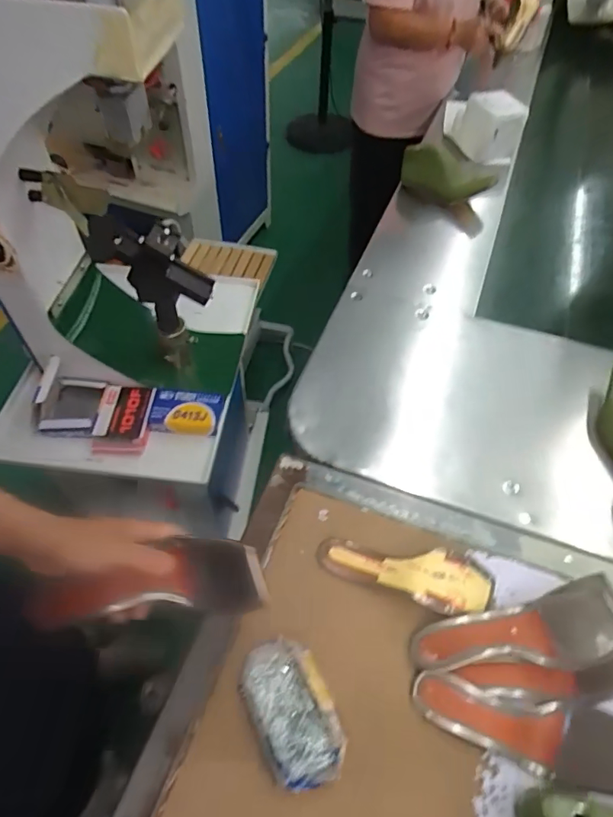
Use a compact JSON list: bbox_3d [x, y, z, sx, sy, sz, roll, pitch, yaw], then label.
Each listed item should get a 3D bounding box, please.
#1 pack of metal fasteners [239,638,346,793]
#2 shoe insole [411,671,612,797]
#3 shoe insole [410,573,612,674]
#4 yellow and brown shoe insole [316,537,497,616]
[{"bbox_3d":[-0.014,0.317,0.514,0.082,0.024,0.136,-24,57,-18],"label":"pack of metal fasteners"},{"bbox_3d":[0.223,0.323,0.503,0.216,0.061,0.072,17,55,11],"label":"shoe insole"},{"bbox_3d":[0.233,0.248,0.547,0.228,0.050,0.089,-16,50,11],"label":"shoe insole"},{"bbox_3d":[0.121,0.203,0.599,0.218,0.041,0.072,11,54,6],"label":"yellow and brown shoe insole"}]

